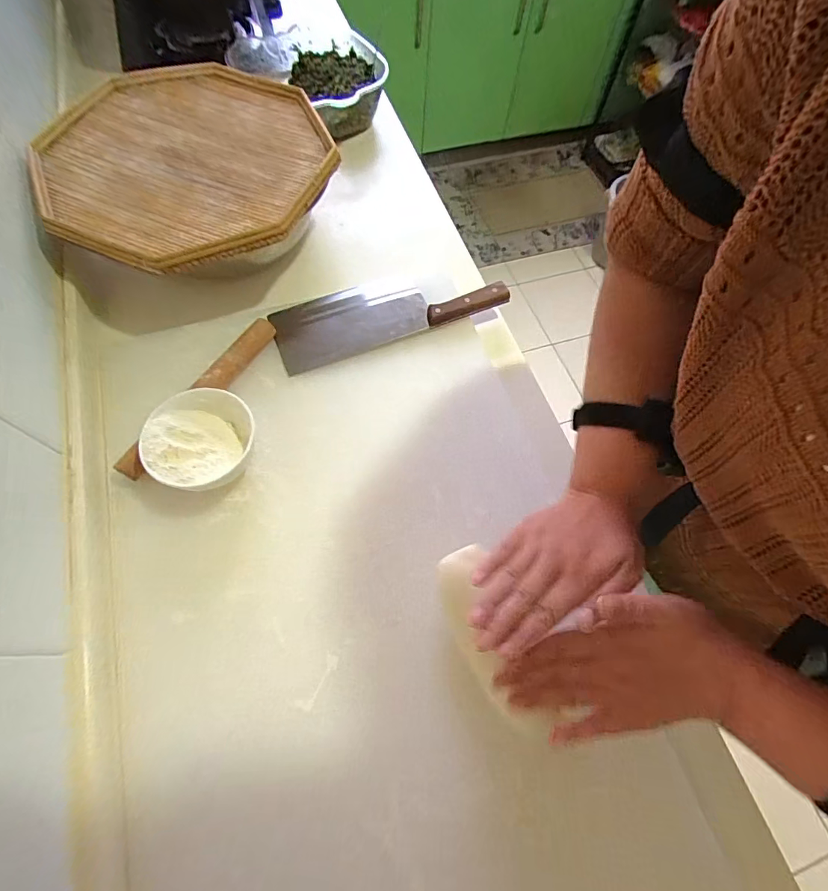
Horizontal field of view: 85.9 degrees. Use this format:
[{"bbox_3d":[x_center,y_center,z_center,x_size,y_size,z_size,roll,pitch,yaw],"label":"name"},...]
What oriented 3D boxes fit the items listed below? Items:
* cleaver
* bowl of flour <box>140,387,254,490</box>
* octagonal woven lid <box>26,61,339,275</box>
[{"bbox_3d":[-0.034,-0.187,0.592,0.302,0.023,0.103,-19,69,-11],"label":"cleaver"},{"bbox_3d":[-0.229,0.000,0.485,0.103,0.058,0.115,-5,67,-5],"label":"bowl of flour"},{"bbox_3d":[-0.305,-0.395,0.597,0.387,0.025,0.374,24,67,7],"label":"octagonal woven lid"}]

